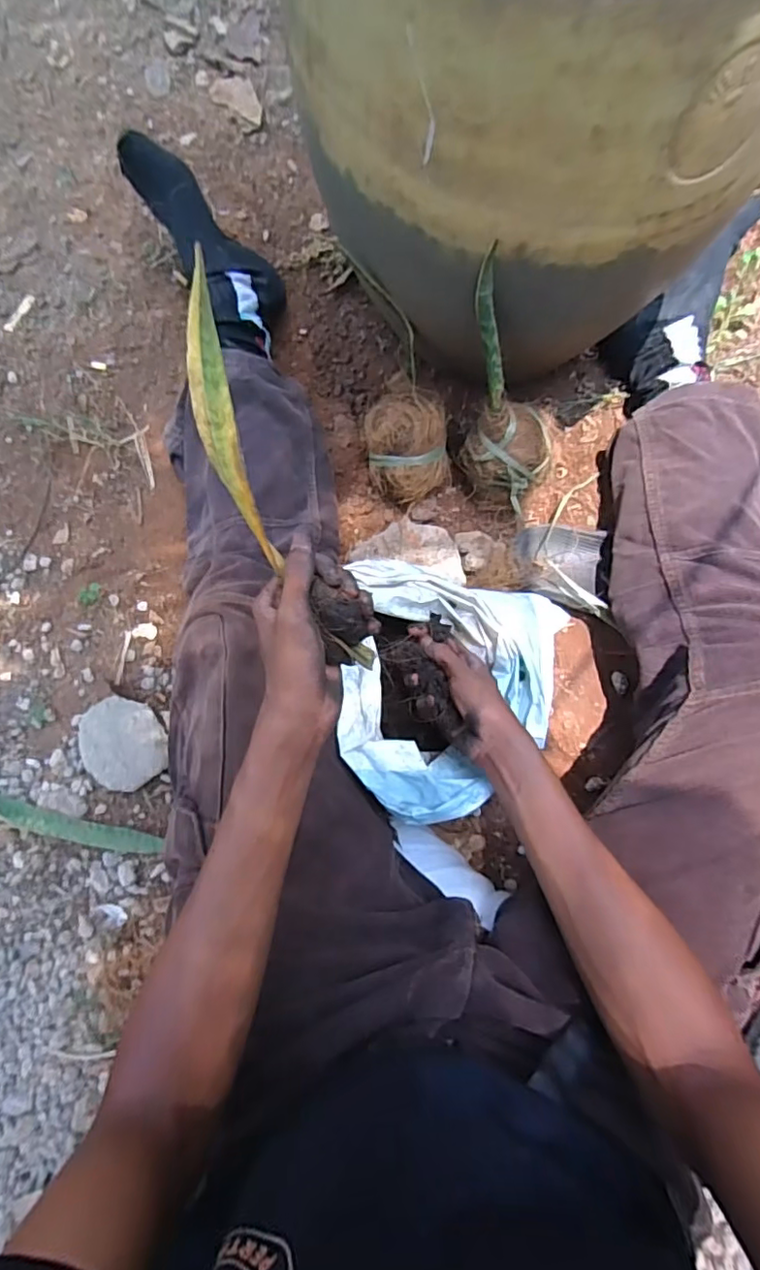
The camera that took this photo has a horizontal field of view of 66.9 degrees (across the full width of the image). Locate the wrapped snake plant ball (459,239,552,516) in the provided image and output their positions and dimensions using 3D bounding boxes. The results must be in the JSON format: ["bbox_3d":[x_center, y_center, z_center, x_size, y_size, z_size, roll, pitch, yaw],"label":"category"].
[{"bbox_3d":[0.129,-0.258,0.590,0.084,0.266,0.077,-7,56,11],"label":"wrapped snake plant ball"}]

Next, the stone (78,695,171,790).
[{"bbox_3d":[-0.298,0.126,0.668,0.096,0.044,0.105,0,82,-2],"label":"stone"}]

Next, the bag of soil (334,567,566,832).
[{"bbox_3d":[0.083,0.058,0.599,0.231,0.135,0.243,5,80,2],"label":"bag of soil"}]

